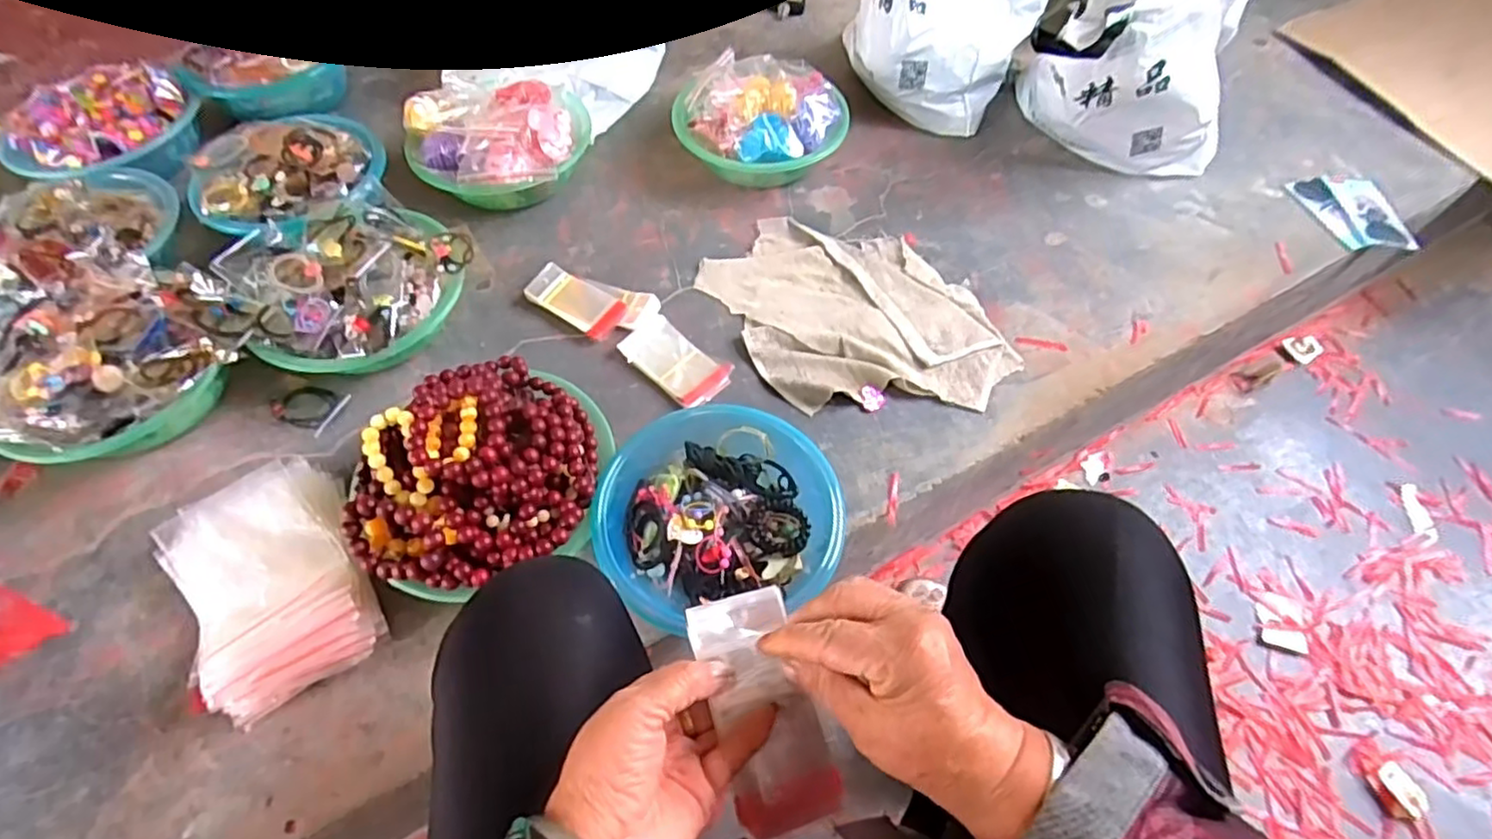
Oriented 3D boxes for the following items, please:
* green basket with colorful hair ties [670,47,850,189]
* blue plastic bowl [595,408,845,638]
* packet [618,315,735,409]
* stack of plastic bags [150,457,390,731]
[{"bbox_3d":[0.014,-0.416,0.957,0.230,0.112,0.209,33,63,17],"label":"green basket with colorful hair ties"},{"bbox_3d":[-0.028,0.091,0.659,0.222,0.078,0.214,-10,59,-8],"label":"blue plastic bowl"},{"bbox_3d":[-0.081,-0.066,0.794,0.132,0.017,0.076,36,64,19],"label":"packet"},{"bbox_3d":[-0.438,0.142,0.633,0.145,0.069,0.233,-30,64,-19],"label":"stack of plastic bags"}]

